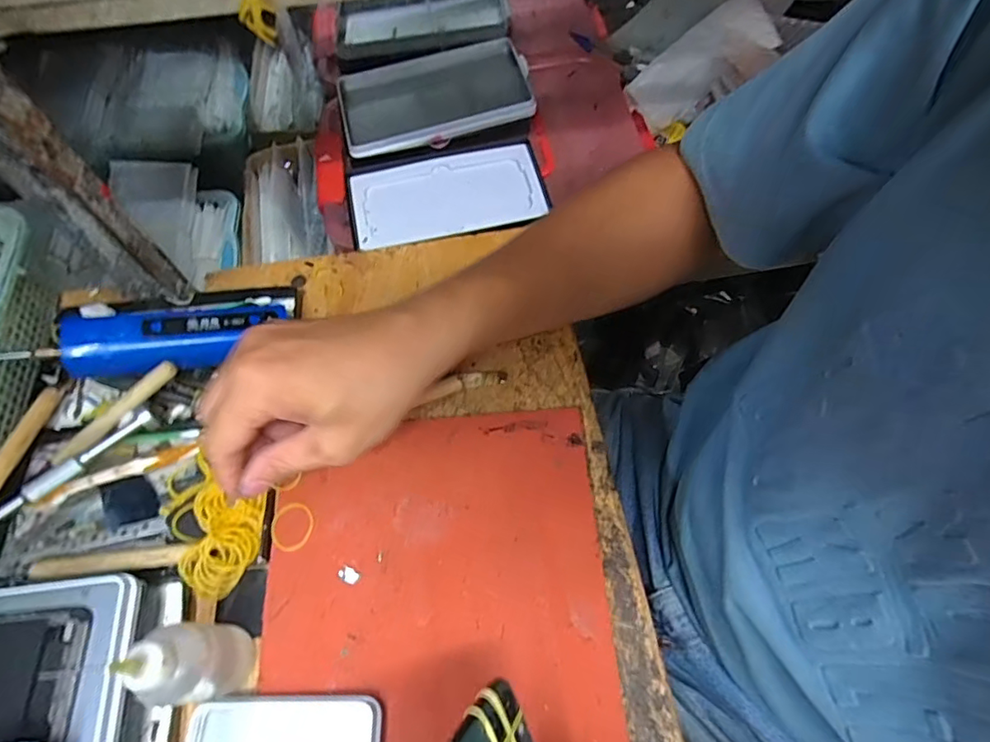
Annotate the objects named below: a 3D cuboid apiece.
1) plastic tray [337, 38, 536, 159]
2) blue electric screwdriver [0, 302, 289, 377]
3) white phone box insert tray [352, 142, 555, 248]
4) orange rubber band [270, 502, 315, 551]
[{"bbox_3d":[-0.058,-0.270,0.540,0.186,0.035,0.106,-13,64,-6],"label":"plastic tray"},{"bbox_3d":[-0.228,-0.022,0.360,0.164,0.031,0.037,-12,62,-23],"label":"blue electric screwdriver"},{"bbox_3d":[-0.042,-0.161,0.497,0.174,0.018,0.106,-13,64,-6],"label":"white phone box insert tray"},{"bbox_3d":[-0.129,0.099,0.345,0.026,0.004,0.030,14,64,7],"label":"orange rubber band"}]

